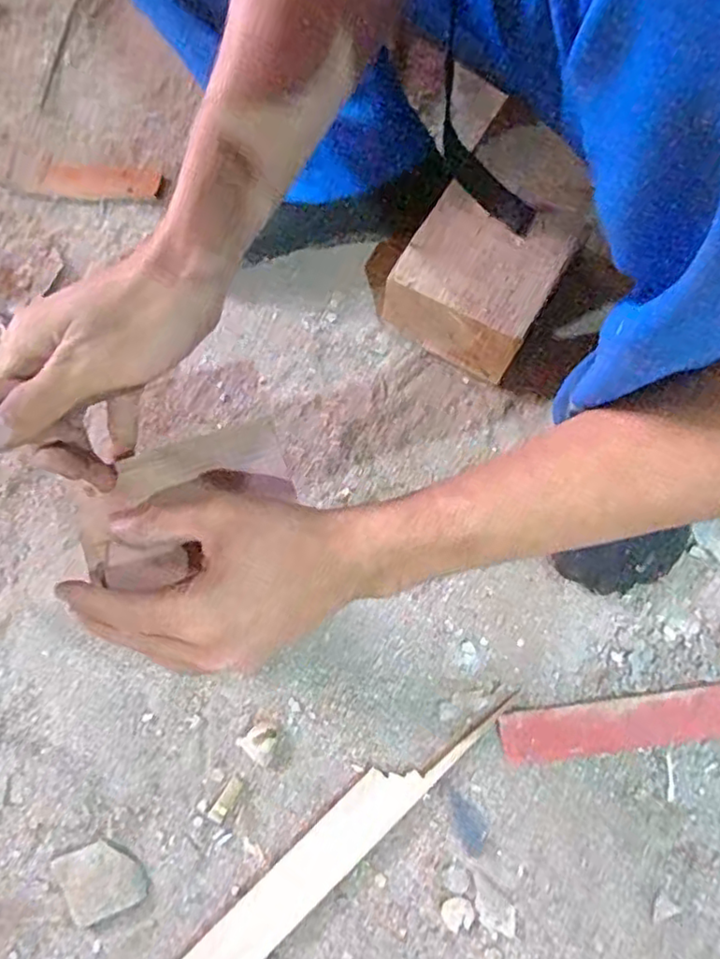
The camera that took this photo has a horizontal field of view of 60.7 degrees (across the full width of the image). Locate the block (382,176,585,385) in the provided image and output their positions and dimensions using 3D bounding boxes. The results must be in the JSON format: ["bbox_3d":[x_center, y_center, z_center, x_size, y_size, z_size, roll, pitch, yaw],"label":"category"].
[{"bbox_3d":[0.092,-0.155,0.498,0.108,0.084,0.111,28,77,8],"label":"block"}]

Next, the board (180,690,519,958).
[{"bbox_3d":[-0.021,0.260,0.433,0.296,0.006,0.039,-42,79,-9],"label":"board"}]

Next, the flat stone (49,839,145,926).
[{"bbox_3d":[-0.184,0.281,0.434,0.056,0.005,0.047,-24,76,-5],"label":"flat stone"}]

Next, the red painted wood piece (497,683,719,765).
[{"bbox_3d":[0.193,0.182,0.455,0.176,0.004,0.036,-8,76,-1],"label":"red painted wood piece"}]

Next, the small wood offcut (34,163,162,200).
[{"bbox_3d":[-0.247,-0.286,0.587,0.121,0.006,0.035,8,76,4],"label":"small wood offcut"}]

